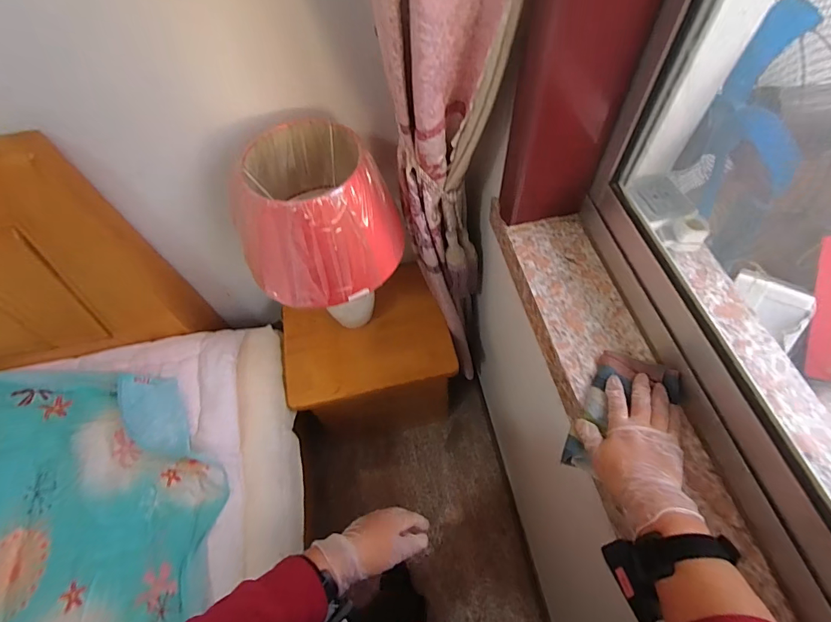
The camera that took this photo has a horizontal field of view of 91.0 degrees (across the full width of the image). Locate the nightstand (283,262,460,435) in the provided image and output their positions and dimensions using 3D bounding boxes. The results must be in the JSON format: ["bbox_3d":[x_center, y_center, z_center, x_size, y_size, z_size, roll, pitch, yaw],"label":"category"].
[{"bbox_3d":[-0.108,0.163,1.176,0.401,0.432,0.305,-13,59,-3],"label":"nightstand"}]

